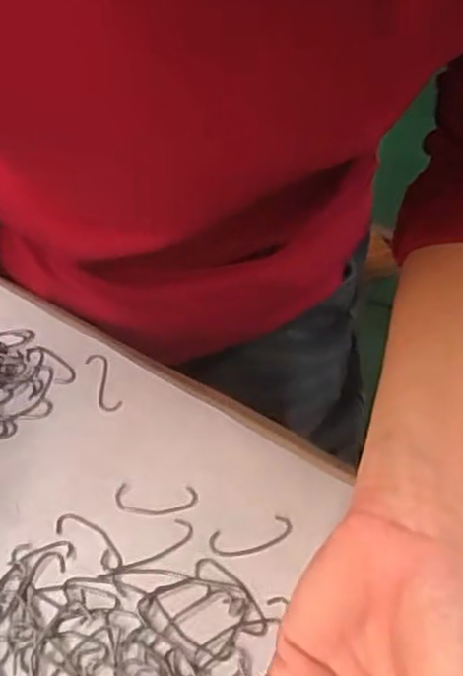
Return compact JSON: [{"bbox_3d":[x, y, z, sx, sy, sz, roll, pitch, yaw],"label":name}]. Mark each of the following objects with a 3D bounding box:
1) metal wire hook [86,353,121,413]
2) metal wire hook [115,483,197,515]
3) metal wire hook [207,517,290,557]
[{"bbox_3d":[-0.066,0.022,0.356,0.011,0.004,0.037,-15,51,-17],"label":"metal wire hook"},{"bbox_3d":[-0.034,0.073,0.315,0.037,0.004,0.014,2,48,-3],"label":"metal wire hook"},{"bbox_3d":[0.009,0.088,0.306,0.037,0.004,0.014,-9,50,-13],"label":"metal wire hook"}]

